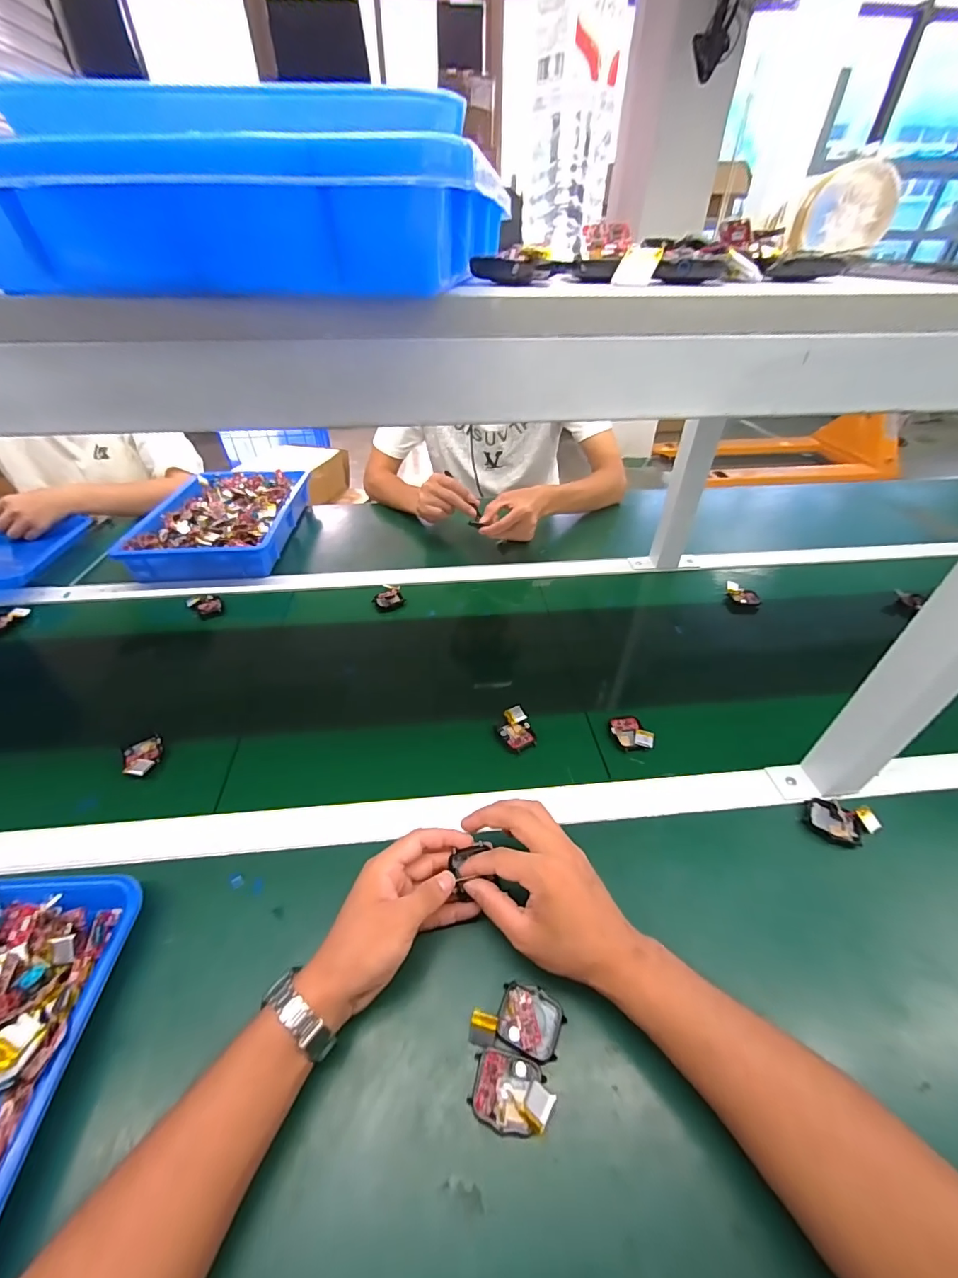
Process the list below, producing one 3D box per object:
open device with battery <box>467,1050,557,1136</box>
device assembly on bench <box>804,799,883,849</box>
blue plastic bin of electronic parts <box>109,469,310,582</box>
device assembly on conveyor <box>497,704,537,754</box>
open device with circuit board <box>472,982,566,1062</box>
[{"bbox_3d":[0.022,0.304,0.309,0.052,0.016,0.037,9,42,10],"label":"open device with battery"},{"bbox_3d":[0.355,0.177,0.447,0.062,0.011,0.044,13,42,14],"label":"device assembly on bench"},{"bbox_3d":[-0.476,-0.233,0.875,0.236,0.069,0.347,-2,41,-2],"label":"blue plastic bin of electronic parts"},{"bbox_3d":[0.045,0.103,0.536,0.039,0.014,0.051,-17,44,-19],"label":"device assembly on conveyor"},{"bbox_3d":[0.029,0.277,0.338,0.064,0.019,0.040,8,41,9],"label":"open device with circuit board"}]

